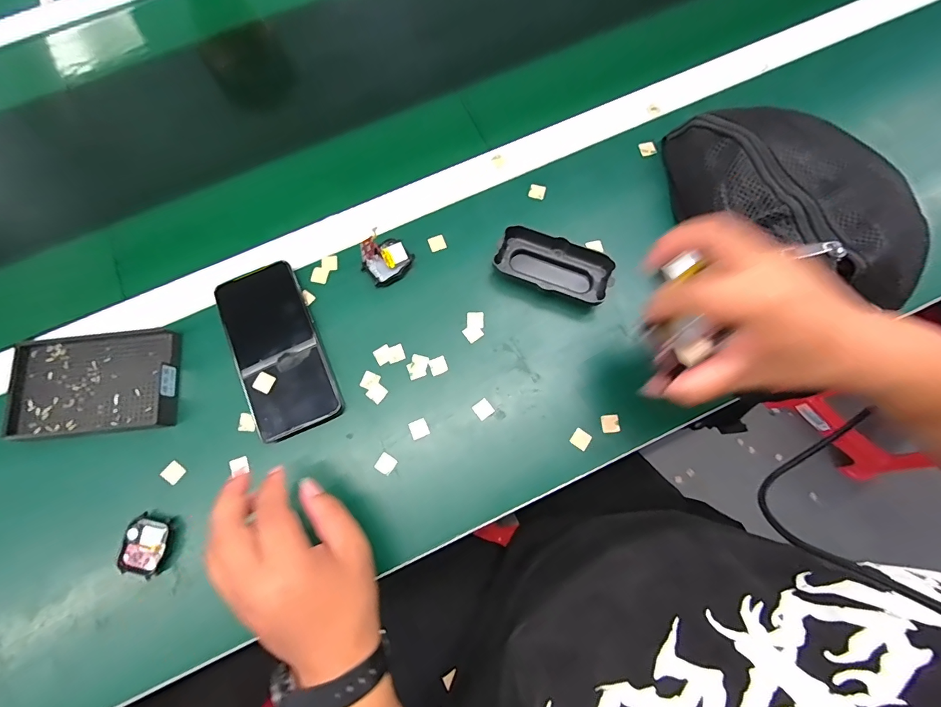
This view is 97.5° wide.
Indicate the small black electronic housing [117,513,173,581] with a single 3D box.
[{"bbox_3d":[-0.275,0.164,0.352,0.037,0.013,0.044,15,76,4],"label":"small black electronic housing"}]

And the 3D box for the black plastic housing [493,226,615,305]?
[{"bbox_3d":[0.080,-0.086,0.403,0.106,0.027,0.048,24,77,6],"label":"black plastic housing"}]

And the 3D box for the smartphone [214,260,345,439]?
[{"bbox_3d":[-0.183,-0.004,0.391,0.078,0.015,0.162,-23,76,-5],"label":"smartphone"}]

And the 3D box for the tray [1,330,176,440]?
[{"bbox_3d":[-0.348,0.028,0.382,0.143,0.018,0.090,-5,75,-1],"label":"tray"}]

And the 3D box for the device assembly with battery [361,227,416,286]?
[{"bbox_3d":[-0.083,-0.094,0.403,0.045,0.033,0.037,-41,79,-9],"label":"device assembly with battery"}]

